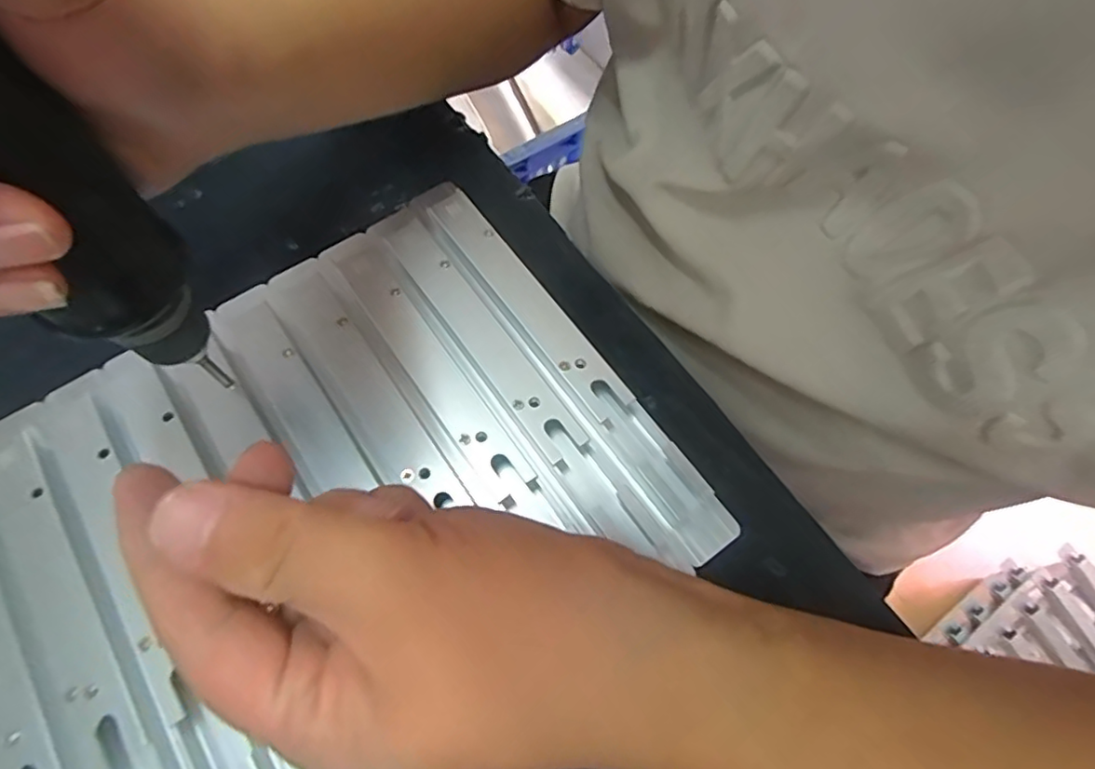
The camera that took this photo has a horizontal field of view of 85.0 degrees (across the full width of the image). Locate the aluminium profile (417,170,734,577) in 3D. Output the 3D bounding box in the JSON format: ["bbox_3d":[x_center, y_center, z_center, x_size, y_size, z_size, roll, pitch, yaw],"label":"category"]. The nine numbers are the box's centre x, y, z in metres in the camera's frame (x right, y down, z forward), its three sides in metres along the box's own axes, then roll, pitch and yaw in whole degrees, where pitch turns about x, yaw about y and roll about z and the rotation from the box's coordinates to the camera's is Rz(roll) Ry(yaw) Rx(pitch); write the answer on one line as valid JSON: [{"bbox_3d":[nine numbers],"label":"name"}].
[{"bbox_3d":[0.004,-0.017,0.263,0.025,0.017,0.213,-34,71,-15],"label":"aluminium profile"}]

